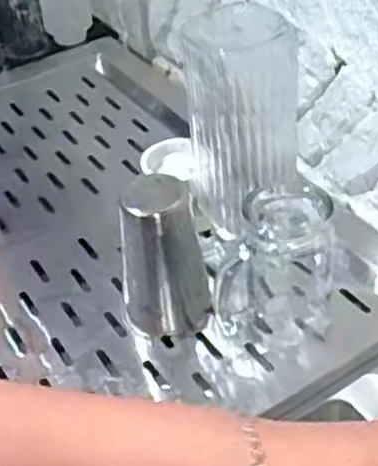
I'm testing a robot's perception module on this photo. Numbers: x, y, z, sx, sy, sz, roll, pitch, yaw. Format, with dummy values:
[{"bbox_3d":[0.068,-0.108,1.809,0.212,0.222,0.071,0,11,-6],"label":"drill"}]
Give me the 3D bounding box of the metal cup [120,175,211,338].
[{"bbox_3d":[-0.023,0.023,0.650,0.078,0.132,0.080,-6,41,-2],"label":"metal cup"}]

